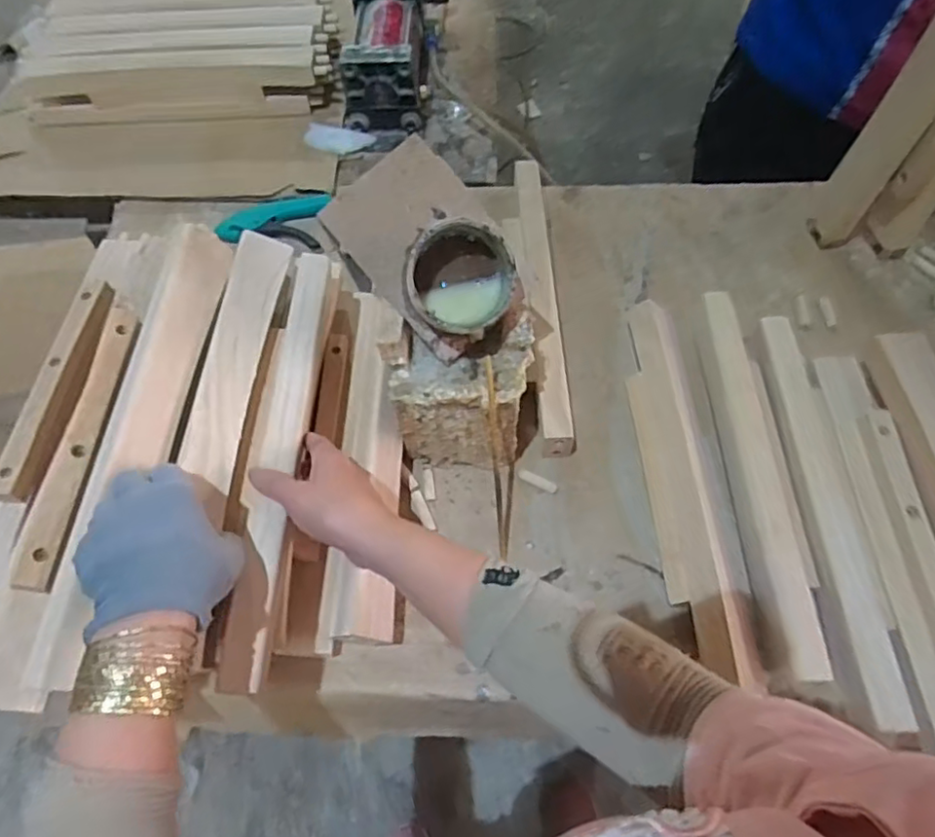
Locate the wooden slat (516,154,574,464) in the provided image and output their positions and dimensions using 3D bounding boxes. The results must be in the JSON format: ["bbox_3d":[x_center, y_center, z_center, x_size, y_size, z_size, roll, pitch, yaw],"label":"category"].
[{"bbox_3d":[0.080,-0.135,0.683,0.031,0.052,0.375,-3,60,1],"label":"wooden slat"}]

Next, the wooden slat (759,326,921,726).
[{"bbox_3d":[0.318,0.064,0.541,0.039,0.023,0.365,-2,60,1],"label":"wooden slat"}]

